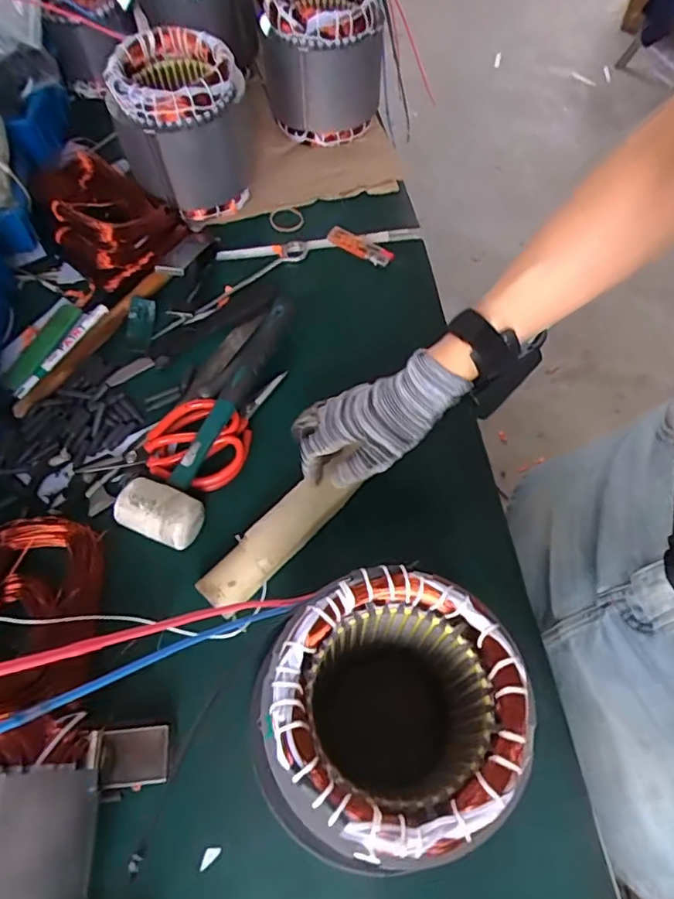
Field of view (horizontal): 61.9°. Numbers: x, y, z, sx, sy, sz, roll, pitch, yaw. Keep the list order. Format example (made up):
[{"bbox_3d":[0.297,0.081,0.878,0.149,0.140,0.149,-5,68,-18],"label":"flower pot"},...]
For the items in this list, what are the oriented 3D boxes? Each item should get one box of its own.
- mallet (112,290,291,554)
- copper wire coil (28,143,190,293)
[{"bbox_3d":[-0.111,-0.036,0.565,0.070,0.045,0.280,21,63,11],"label":"mallet"},{"bbox_3d":[-0.293,-0.286,0.683,0.212,0.072,0.118,32,67,18],"label":"copper wire coil"}]

